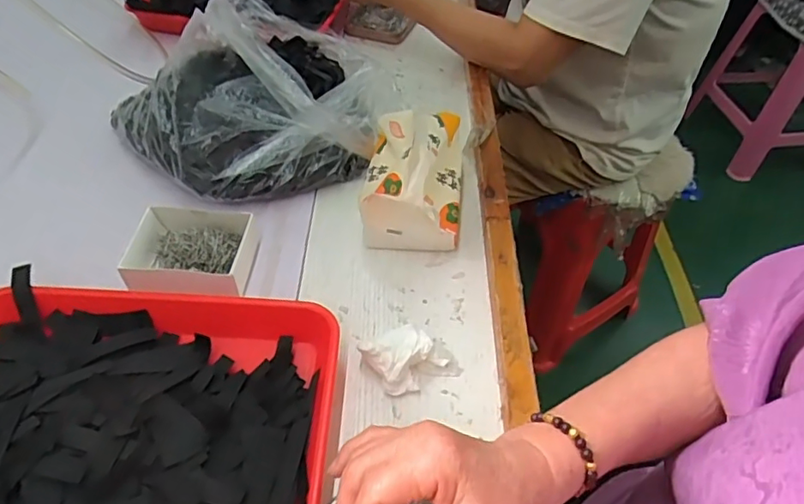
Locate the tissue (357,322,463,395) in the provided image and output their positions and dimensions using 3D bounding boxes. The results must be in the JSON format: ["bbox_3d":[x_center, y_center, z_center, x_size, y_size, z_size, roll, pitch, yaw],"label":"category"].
[{"bbox_3d":[0.007,0.086,0.456,0.069,0.026,0.051,-19,52,-19],"label":"tissue"}]

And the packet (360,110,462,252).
[{"bbox_3d":[0.012,-0.075,0.560,0.097,0.086,0.134,8,49,3],"label":"packet"}]

